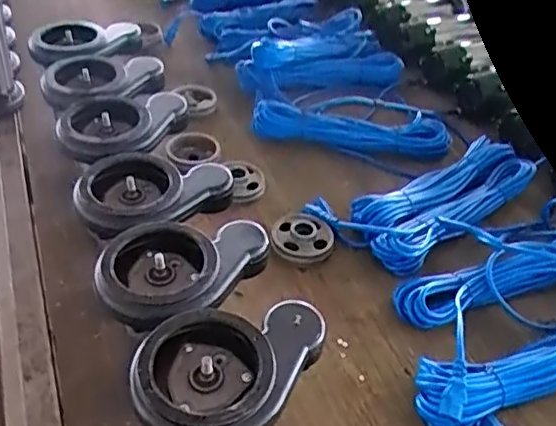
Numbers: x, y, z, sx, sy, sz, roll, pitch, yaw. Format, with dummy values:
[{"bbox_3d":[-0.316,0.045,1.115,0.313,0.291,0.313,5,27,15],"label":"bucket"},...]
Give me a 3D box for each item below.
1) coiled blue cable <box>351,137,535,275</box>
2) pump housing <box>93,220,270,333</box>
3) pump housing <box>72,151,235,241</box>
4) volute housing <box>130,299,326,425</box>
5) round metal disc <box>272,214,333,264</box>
[{"bbox_3d":[0.263,-0.026,0.930,0.360,0.041,0.136,-26,48,-32],"label":"coiled blue cable"},{"bbox_3d":[-0.094,0.050,0.580,0.122,0.042,0.161,24,43,23],"label":"pump housing"},{"bbox_3d":[-0.143,-0.022,0.667,0.163,0.042,0.127,-28,49,-33],"label":"pump housing"},{"bbox_3d":[-0.043,0.125,0.498,0.124,0.046,0.165,22,42,21],"label":"volute housing"},{"bbox_3d":[0.035,0.036,0.848,0.088,0.021,0.085,2,39,-2],"label":"round metal disc"}]

